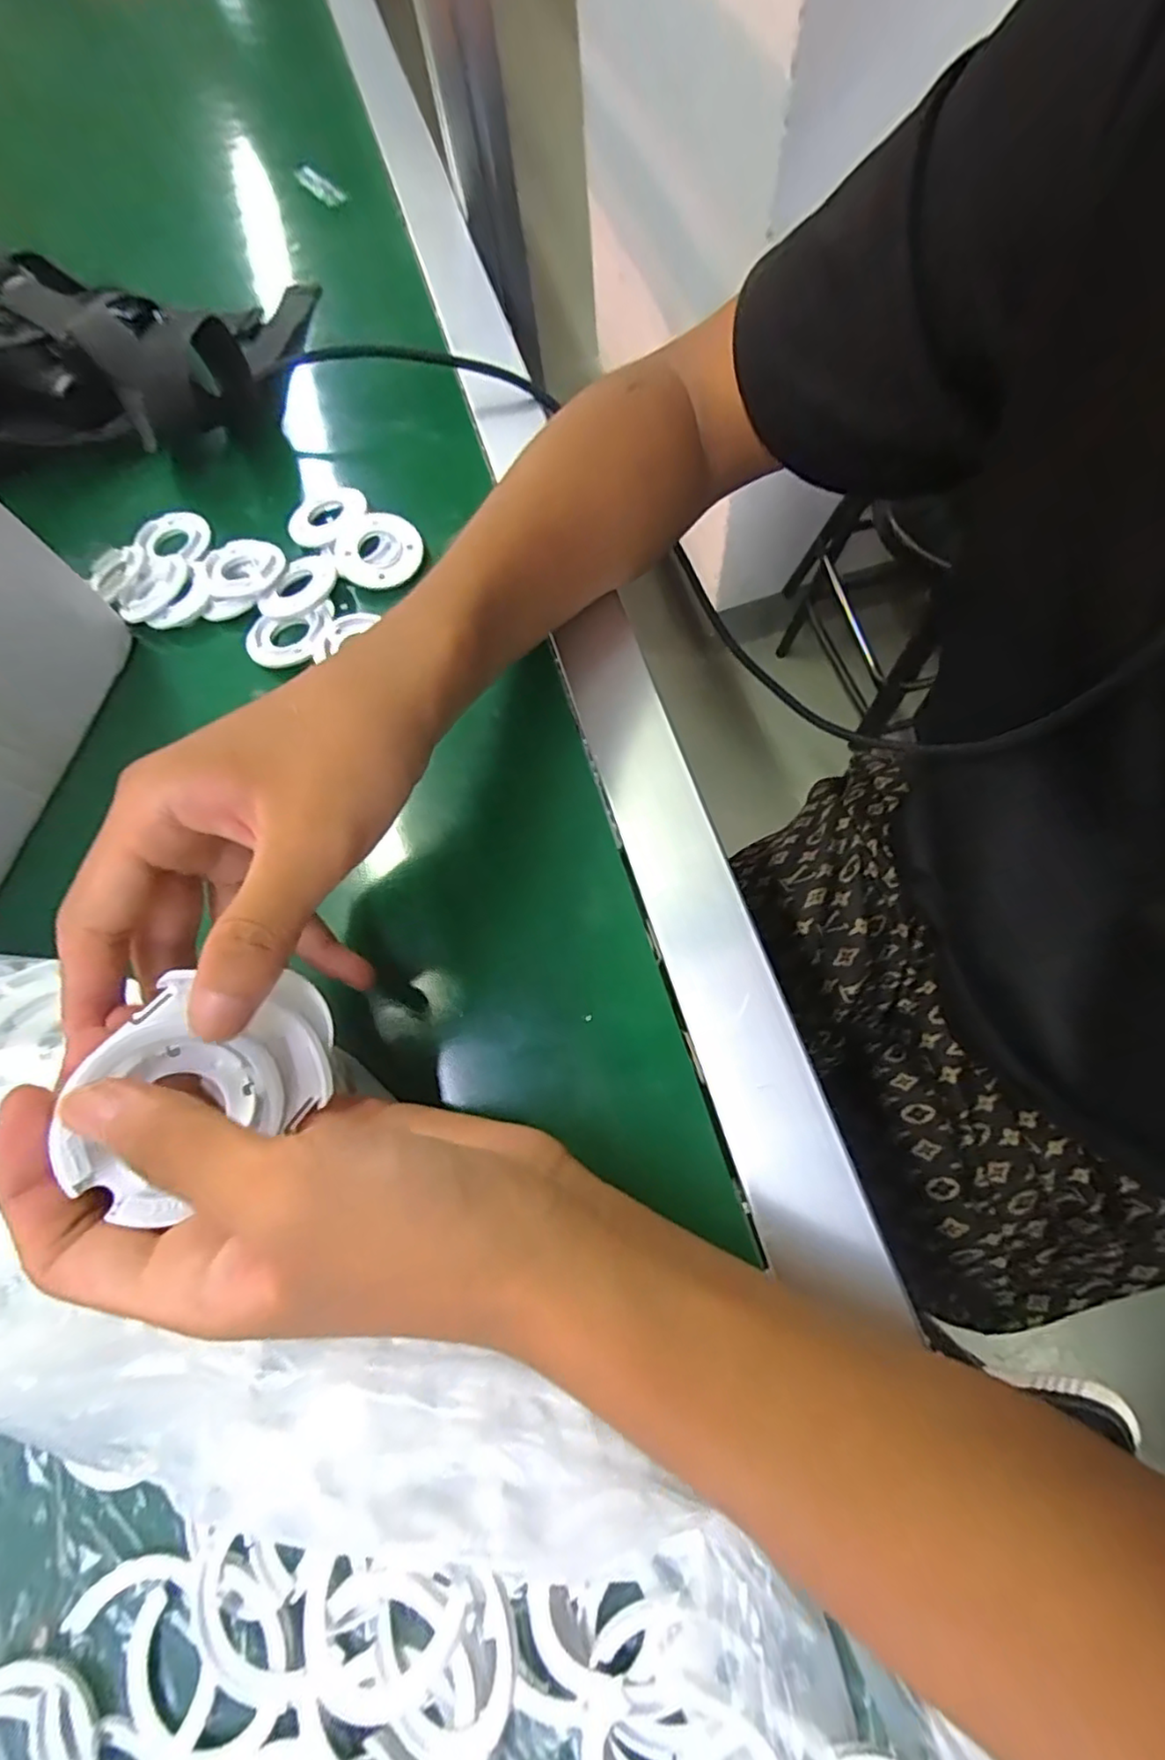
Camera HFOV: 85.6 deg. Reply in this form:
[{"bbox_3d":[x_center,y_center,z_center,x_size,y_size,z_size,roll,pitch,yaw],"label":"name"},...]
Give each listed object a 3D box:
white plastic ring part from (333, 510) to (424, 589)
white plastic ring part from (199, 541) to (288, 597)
[{"bbox_3d":[-0.108,-0.173,0.330,0.045,0.013,0.045,-22,69,-2],"label":"white plastic ring part"},{"bbox_3d":[-0.179,-0.164,0.330,0.042,0.008,0.041,-26,69,-4],"label":"white plastic ring part"}]

